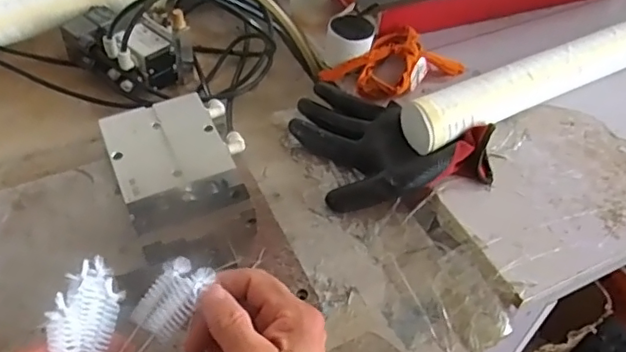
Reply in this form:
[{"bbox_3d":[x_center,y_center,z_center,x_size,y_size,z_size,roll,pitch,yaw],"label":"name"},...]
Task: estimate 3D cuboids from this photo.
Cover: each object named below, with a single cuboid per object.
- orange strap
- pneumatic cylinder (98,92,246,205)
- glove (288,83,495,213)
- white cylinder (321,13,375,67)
[{"bbox_3d":[0.087,-0.121,0.613,0.124,0.028,0.090,-32,58,-25],"label":"orange strap"},{"bbox_3d":[-0.125,-0.021,0.518,0.116,0.039,0.109,-19,52,-18],"label":"pneumatic cylinder"},{"bbox_3d":[0.069,-0.028,0.533,0.194,0.036,0.133,12,51,9],"label":"glove"},{"bbox_3d":[0.038,-0.145,0.613,0.052,0.041,0.049,8,50,6],"label":"white cylinder"}]

